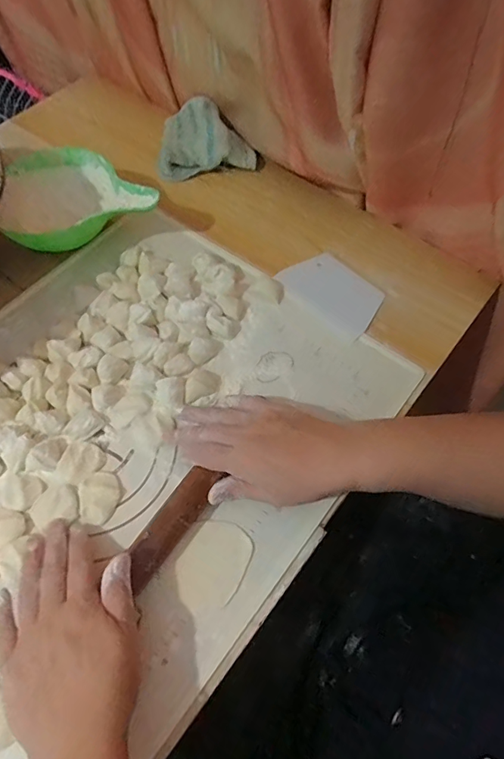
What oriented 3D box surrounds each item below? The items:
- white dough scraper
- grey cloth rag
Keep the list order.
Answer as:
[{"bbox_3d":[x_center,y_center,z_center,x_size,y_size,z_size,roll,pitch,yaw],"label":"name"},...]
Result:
[{"bbox_3d":[0.095,-0.101,0.524,0.076,0.008,0.115,-41,69,-20],"label":"white dough scraper"},{"bbox_3d":[-0.063,-0.324,0.606,0.124,0.052,0.099,-9,63,-5],"label":"grey cloth rag"}]

